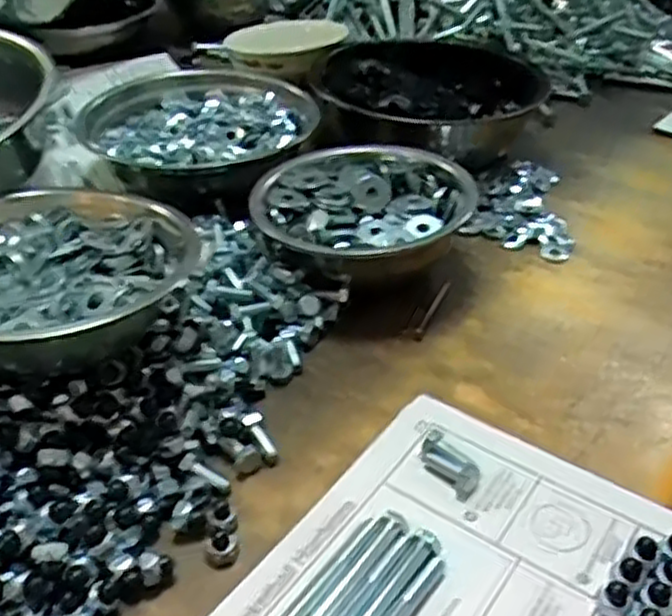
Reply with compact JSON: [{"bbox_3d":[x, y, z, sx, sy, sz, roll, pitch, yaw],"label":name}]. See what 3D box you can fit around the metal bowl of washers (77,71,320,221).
[{"bbox_3d":[-0.129,-0.175,0.754,0.200,0.060,0.217,1,37,-1],"label":"metal bowl of washers"}]

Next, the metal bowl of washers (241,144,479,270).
[{"bbox_3d":[0.019,-0.074,0.629,0.161,0.060,0.163,1,37,-1],"label":"metal bowl of washers"}]

